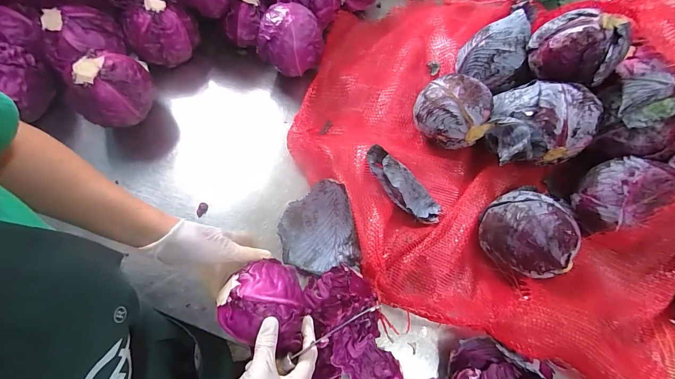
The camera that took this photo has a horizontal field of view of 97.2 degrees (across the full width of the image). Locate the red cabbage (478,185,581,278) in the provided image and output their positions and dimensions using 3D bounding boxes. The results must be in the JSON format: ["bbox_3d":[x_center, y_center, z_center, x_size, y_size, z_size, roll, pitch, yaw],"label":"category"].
[{"bbox_3d":[0.260,0.062,0.407,0.094,0.084,0.114,-11,66,-9],"label":"red cabbage"}]

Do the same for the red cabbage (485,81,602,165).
[{"bbox_3d":[0.311,-0.114,0.471,0.138,0.095,0.130,-5,65,-6],"label":"red cabbage"}]

